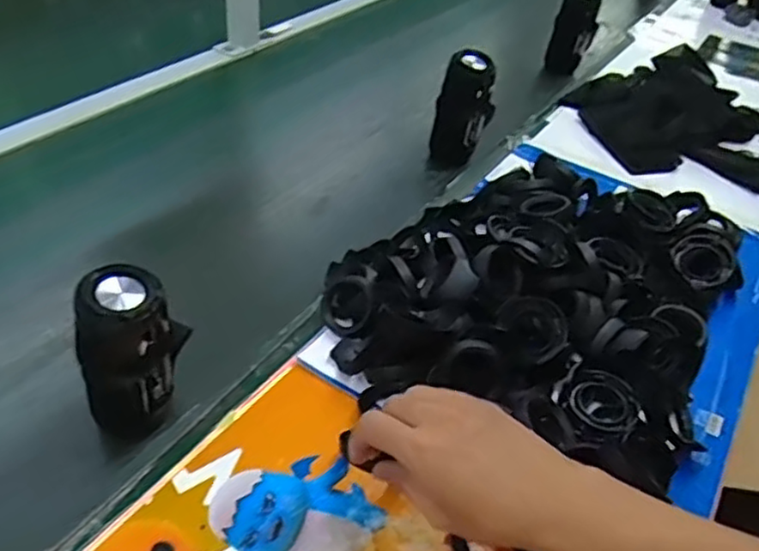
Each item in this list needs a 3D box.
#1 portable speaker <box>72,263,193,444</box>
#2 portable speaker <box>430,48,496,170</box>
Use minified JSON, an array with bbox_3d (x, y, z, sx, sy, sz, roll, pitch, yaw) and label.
[{"bbox_3d":[-0.194,0.063,0.534,0.060,0.141,0.066,20,41,15],"label":"portable speaker"},{"bbox_3d":[0.115,-0.226,0.937,0.062,0.150,0.054,-28,52,-36],"label":"portable speaker"}]

